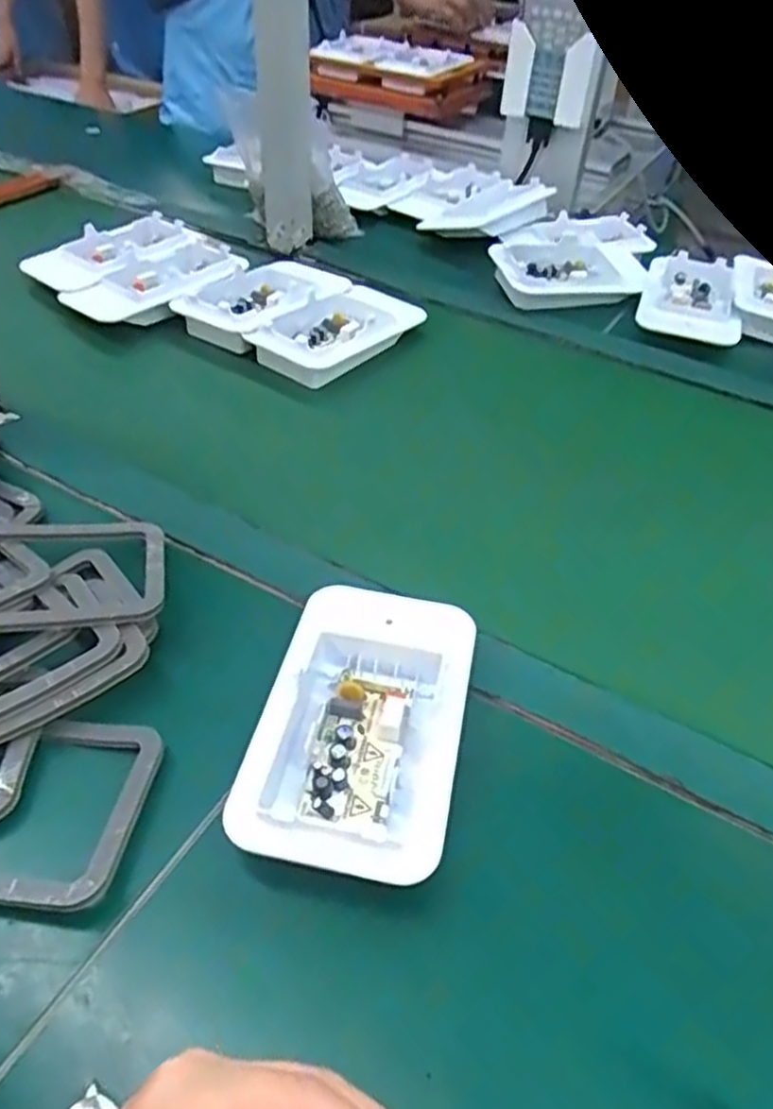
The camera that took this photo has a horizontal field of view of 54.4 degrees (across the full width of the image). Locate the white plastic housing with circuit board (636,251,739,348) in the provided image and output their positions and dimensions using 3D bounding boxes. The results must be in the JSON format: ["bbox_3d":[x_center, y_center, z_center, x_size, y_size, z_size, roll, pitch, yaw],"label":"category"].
[{"bbox_3d":[0.325,-0.276,0.810,0.100,0.028,0.160,14,45,11],"label":"white plastic housing with circuit board"}]

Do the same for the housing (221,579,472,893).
[{"bbox_3d":[-0.010,0.088,0.400,0.100,0.033,0.170,10,45,6],"label":"housing"}]

